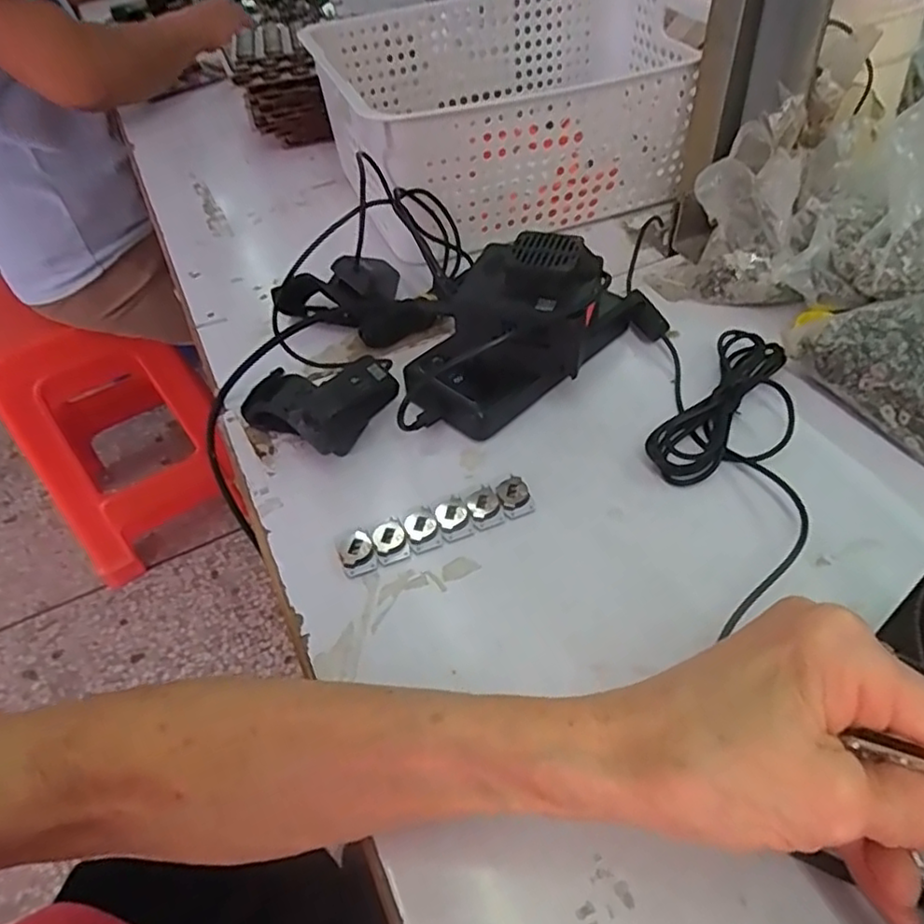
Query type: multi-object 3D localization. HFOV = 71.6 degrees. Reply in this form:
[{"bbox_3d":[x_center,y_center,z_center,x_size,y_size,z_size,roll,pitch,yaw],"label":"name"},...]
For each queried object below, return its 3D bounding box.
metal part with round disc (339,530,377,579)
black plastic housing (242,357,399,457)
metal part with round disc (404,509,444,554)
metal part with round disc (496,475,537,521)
[{"bbox_3d":[-0.055,0.047,0.333,0.017,0.006,0.024,-21,49,-13],"label":"metal part with round disc"},{"bbox_3d":[-0.086,-0.040,0.390,0.075,0.047,0.073,-3,47,3],"label":"black plastic housing"},{"bbox_3d":[-0.022,0.035,0.342,0.017,0.005,0.026,-18,48,-11],"label":"metal part with round disc"},{"bbox_3d":[0.029,0.019,0.352,0.018,0.005,0.026,-16,48,-9],"label":"metal part with round disc"}]

